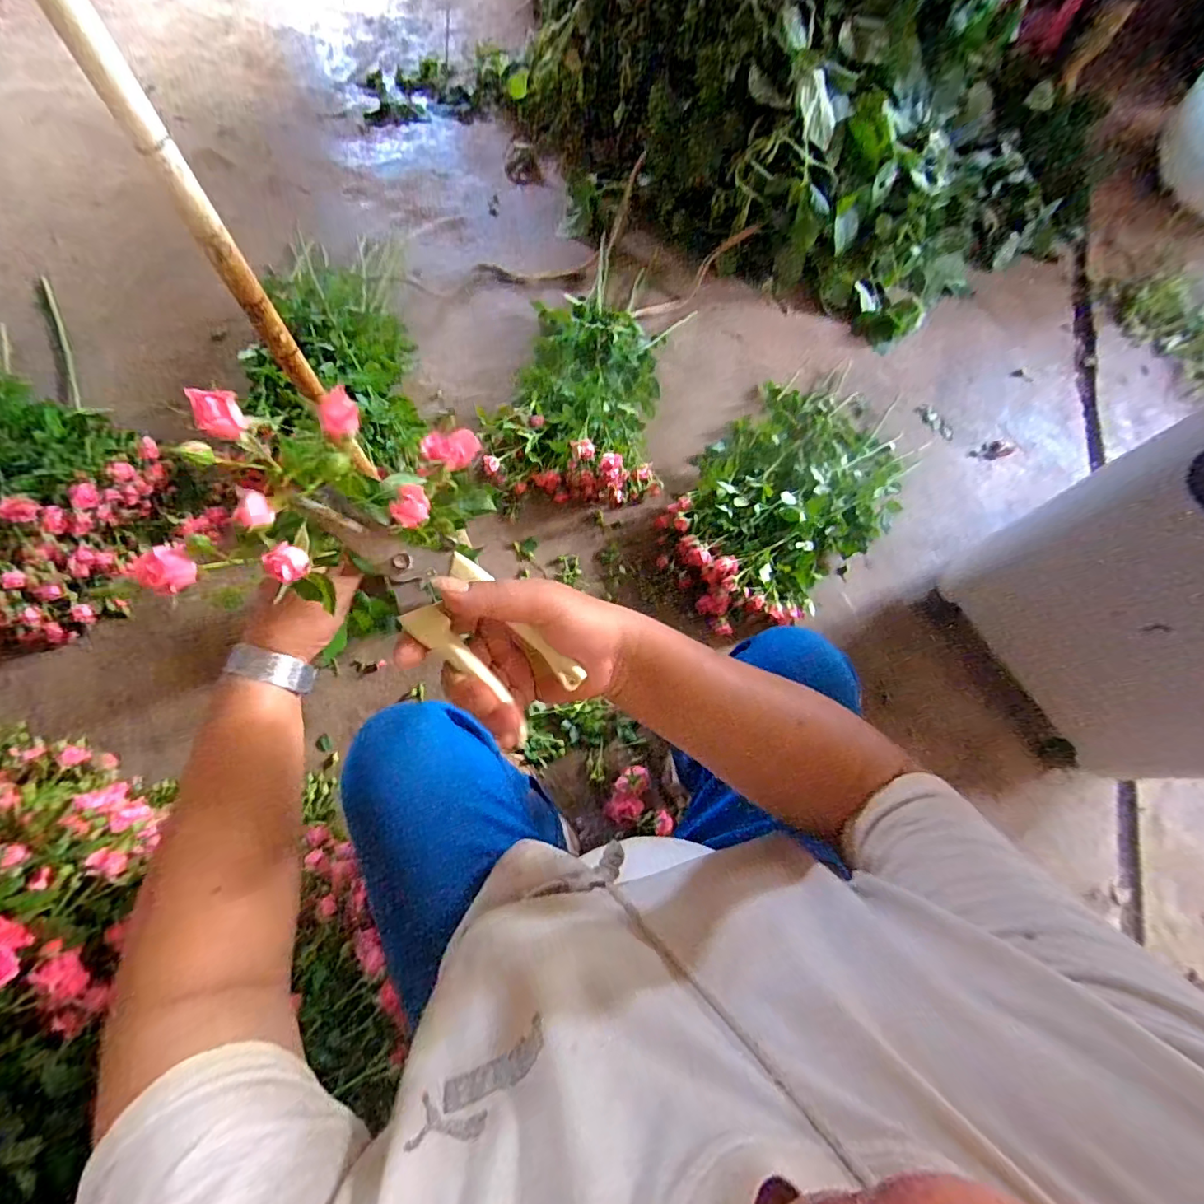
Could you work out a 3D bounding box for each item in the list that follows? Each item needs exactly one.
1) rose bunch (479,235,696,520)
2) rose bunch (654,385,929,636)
[{"bbox_3d":[-0.029,-0.491,1.114,0.348,0.092,0.649,9,70,1],"label":"rose bunch"},{"bbox_3d":[0.383,-0.230,1.040,0.362,0.124,0.642,37,73,11],"label":"rose bunch"}]

